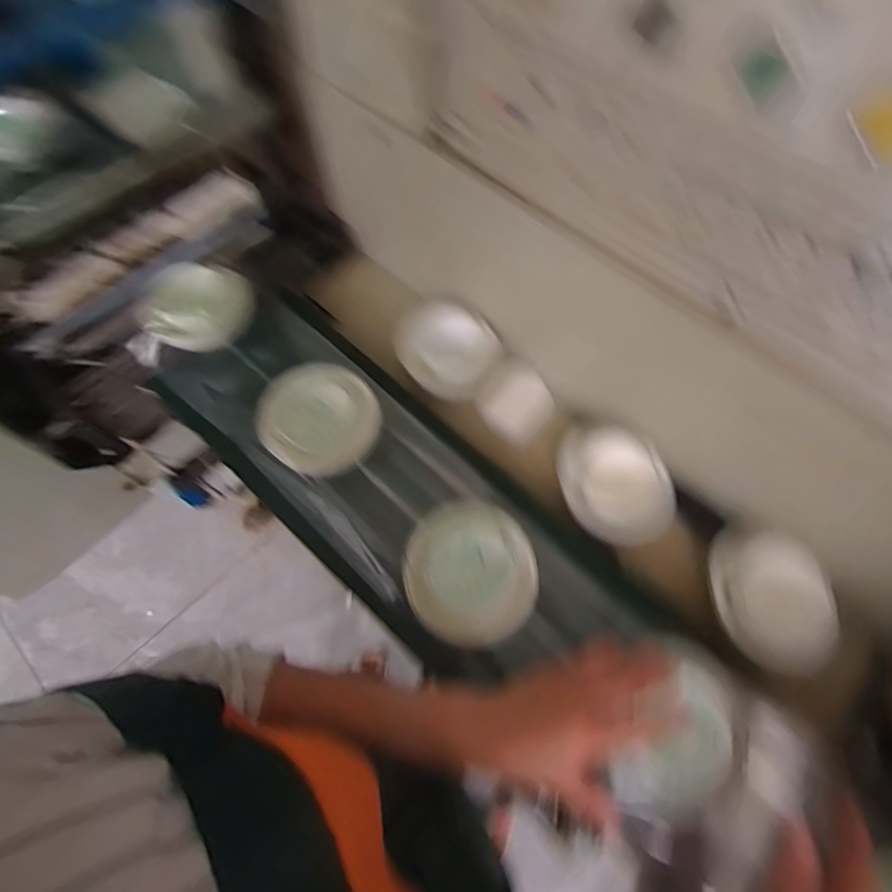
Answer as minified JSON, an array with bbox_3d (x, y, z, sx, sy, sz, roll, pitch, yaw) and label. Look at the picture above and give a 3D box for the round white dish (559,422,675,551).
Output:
[{"bbox_3d":[0.181,0.042,0.550,0.103,0.045,0.123,-28,76,8],"label":"round white dish"}]

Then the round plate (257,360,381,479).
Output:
[{"bbox_3d":[-0.126,-0.029,0.509,0.113,0.023,0.113,4,77,-21],"label":"round plate"}]

